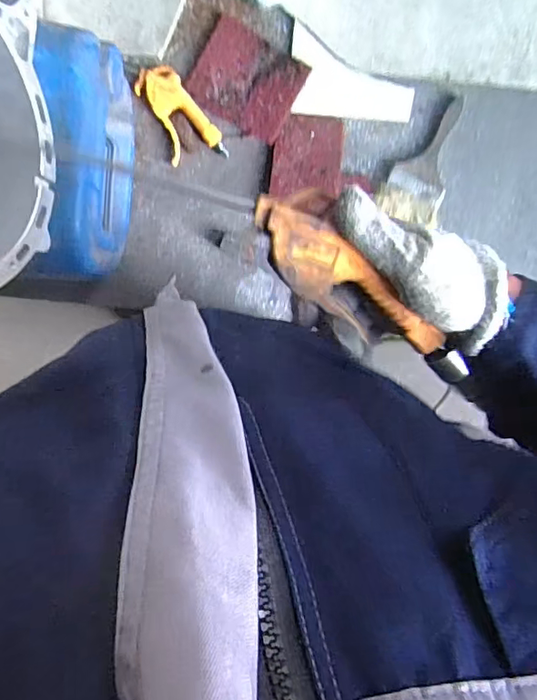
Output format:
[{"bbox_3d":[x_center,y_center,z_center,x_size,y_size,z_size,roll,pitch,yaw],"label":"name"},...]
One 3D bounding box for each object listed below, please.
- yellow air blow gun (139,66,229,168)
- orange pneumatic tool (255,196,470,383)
[{"bbox_3d":[-0.130,-0.349,0.796,0.081,0.026,0.145,-25,101,3],"label":"yellow air blow gun"},{"bbox_3d":[0.054,-0.033,0.328,0.162,0.034,0.036,36,92,-16],"label":"orange pneumatic tool"}]

